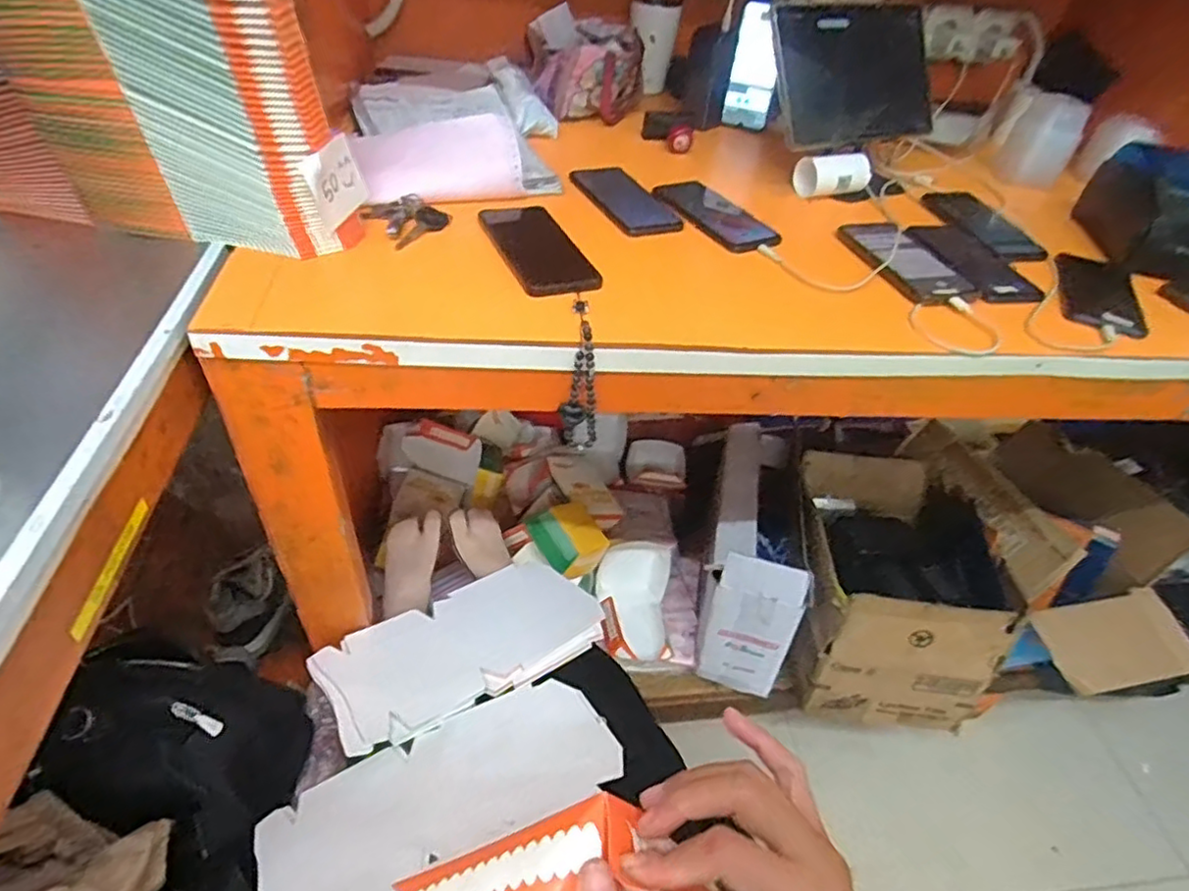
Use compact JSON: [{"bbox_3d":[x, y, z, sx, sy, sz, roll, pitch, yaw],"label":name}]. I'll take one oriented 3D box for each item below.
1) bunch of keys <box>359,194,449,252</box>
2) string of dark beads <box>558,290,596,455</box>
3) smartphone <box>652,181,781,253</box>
[{"bbox_3d":[-0.193,-0.236,0.663,0.070,0.022,0.071,33,49,25],"label":"bunch of keys"},{"bbox_3d":[-0.014,-0.060,0.586,0.031,0.136,0.054,-2,21,-10],"label":"string of dark beads"},{"bbox_3d":[0.142,-0.273,0.768,0.084,0.011,0.161,-26,56,-24],"label":"smartphone"}]

